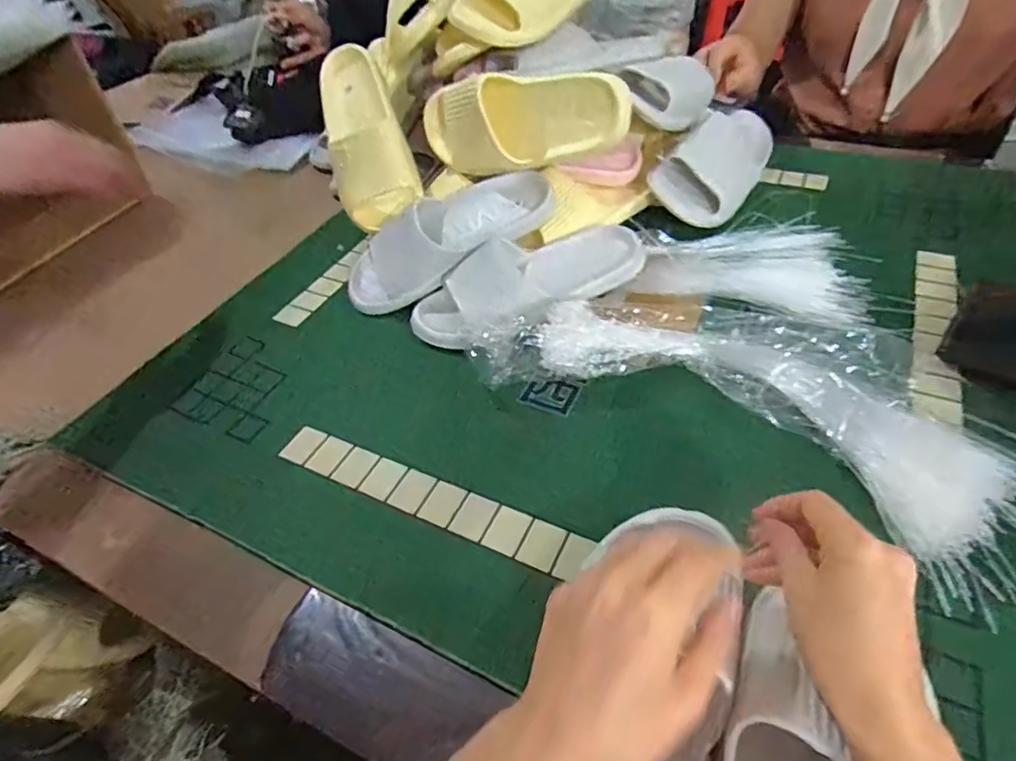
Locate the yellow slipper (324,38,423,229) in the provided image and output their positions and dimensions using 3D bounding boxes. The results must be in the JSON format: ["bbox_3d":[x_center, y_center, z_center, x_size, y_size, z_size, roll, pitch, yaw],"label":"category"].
[{"bbox_3d":[-0.182,-0.318,0.713,0.093,0.099,0.221,-16,72,-8],"label":"yellow slipper"}]

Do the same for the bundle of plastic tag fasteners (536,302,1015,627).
[{"bbox_3d":[0.230,0.020,0.486,0.432,0.056,0.158,28,55,30],"label":"bundle of plastic tag fasteners"}]

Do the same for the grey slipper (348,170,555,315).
[{"bbox_3d":[-0.072,-0.172,0.662,0.258,0.067,0.108,-32,73,-6],"label":"grey slipper"}]

